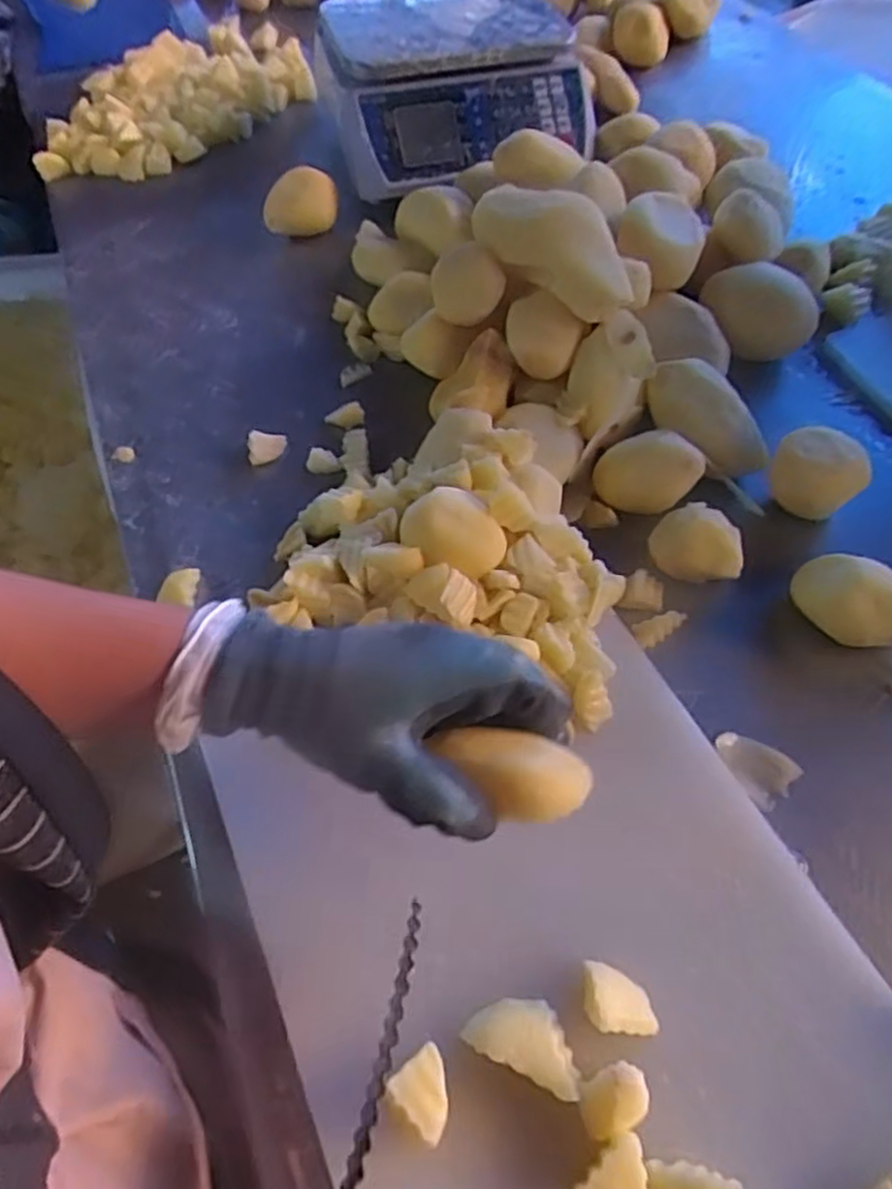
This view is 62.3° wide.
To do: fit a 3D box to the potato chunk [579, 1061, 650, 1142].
[{"bbox_3d":[0.069,0.209,0.305,0.029,0.023,0.021,-21,57,-11],"label":"potato chunk"}]

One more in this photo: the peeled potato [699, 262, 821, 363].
[{"bbox_3d":[0.233,-0.210,0.556,0.085,0.052,0.049,21,62,17],"label":"peeled potato"}]

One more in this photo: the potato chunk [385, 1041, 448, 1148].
[{"bbox_3d":[-0.007,0.210,0.311,0.025,0.023,0.028,-40,63,-19],"label":"potato chunk"}]

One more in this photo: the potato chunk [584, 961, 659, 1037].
[{"bbox_3d":[0.077,0.180,0.327,0.034,0.021,0.026,12,59,12],"label":"potato chunk"}]

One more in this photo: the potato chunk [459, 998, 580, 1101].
[{"bbox_3d":[0.036,0.192,0.322,0.050,0.021,0.029,20,61,16],"label":"potato chunk"}]

